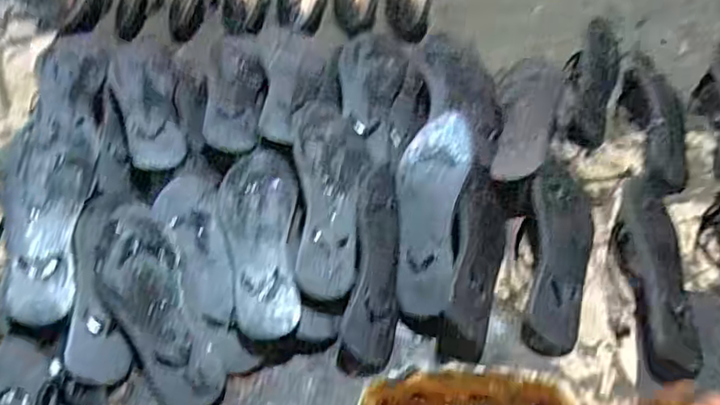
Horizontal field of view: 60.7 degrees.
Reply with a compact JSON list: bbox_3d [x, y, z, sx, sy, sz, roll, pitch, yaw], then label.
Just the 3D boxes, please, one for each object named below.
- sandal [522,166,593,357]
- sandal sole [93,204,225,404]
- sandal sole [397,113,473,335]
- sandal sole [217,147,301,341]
[{"bbox_3d":[0.231,0.046,0.701,0.074,0.057,0.251,7,57,8],"label":"sandal"},{"bbox_3d":[-0.223,0.112,0.666,0.087,0.016,0.240,-25,73,-13],"label":"sandal sole"},{"bbox_3d":[0.081,0.011,0.707,0.084,0.024,0.242,-2,68,28],"label":"sandal sole"},{"bbox_3d":[-0.112,0.039,0.705,0.088,0.018,0.239,-8,56,-2],"label":"sandal sole"}]

